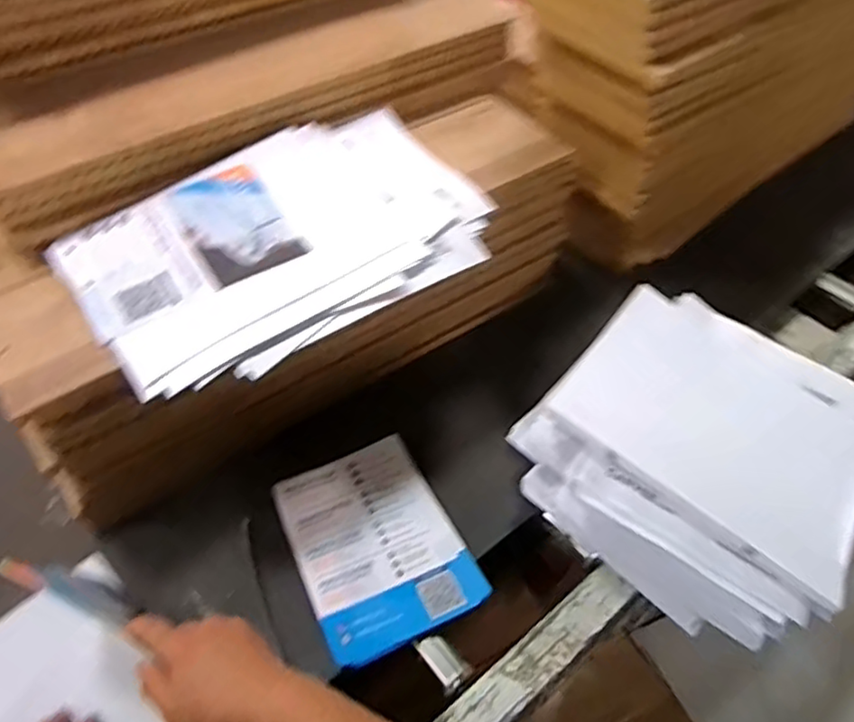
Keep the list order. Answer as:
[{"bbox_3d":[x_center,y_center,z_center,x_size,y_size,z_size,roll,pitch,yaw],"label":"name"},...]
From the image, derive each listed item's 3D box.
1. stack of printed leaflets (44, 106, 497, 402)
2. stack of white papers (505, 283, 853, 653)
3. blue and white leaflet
[{"bbox_3d":[-0.134,-0.132,0.668,0.411,0.034,0.252,-31,58,-25],"label":"stack of printed leaflets"},{"bbox_3d":[0.274,0.086,0.683,0.311,0.112,0.293,30,56,21],"label":"stack of white papers"},{"bbox_3d":[-0.054,0.186,0.677,0.158,0.018,0.210,-21,54,-18],"label":"blue and white leaflet"}]

